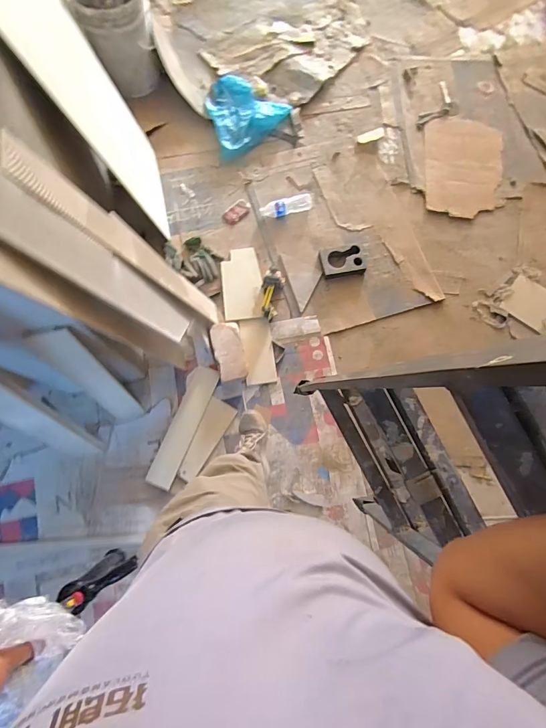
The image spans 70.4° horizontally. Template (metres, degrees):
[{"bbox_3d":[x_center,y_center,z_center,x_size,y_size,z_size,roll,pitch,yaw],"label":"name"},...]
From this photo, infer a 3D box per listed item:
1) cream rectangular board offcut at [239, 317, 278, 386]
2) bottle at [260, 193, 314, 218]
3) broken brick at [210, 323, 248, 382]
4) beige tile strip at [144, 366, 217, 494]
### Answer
[{"bbox_3d":[-0.058,-0.054,1.557,0.122,0.020,0.267,-8,75,-2],"label":"cream rectangular board offcut"},{"bbox_3d":[0.059,-0.696,1.697,0.233,0.054,0.074,-12,75,-3],"label":"bottle"},{"bbox_3d":[-0.172,-0.055,1.505,0.111,0.093,0.243,-12,76,-3],"label":"broken brick"},{"bbox_3d":[-0.340,0.234,1.476,0.116,0.015,0.467,18,76,5],"label":"beige tile strip"}]

